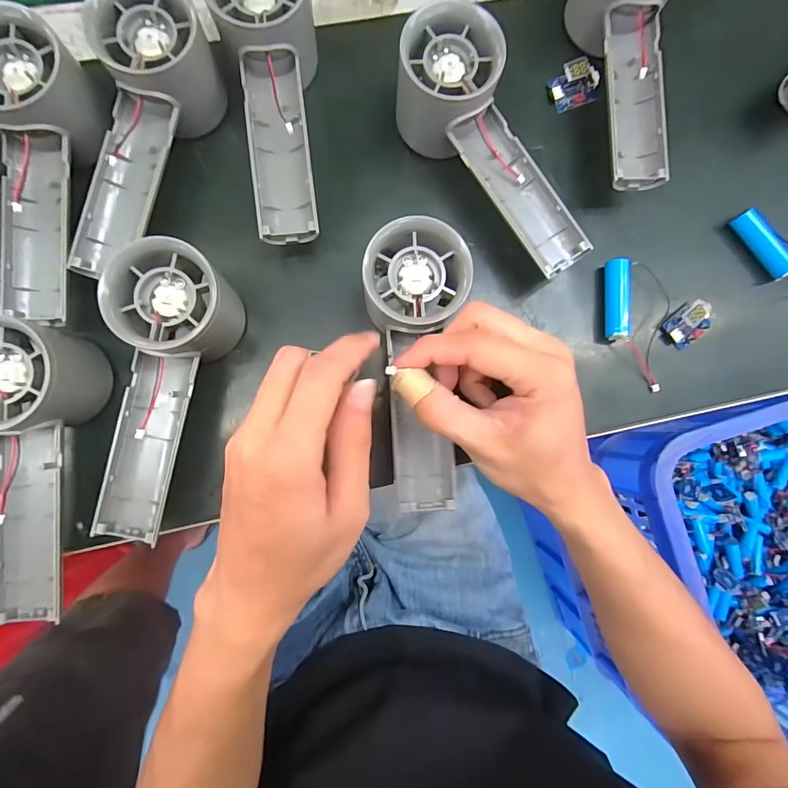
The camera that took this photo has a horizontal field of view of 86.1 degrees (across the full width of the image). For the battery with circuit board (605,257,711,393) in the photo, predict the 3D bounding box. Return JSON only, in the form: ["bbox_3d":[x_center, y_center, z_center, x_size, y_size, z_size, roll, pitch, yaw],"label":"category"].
[{"bbox_3d":[0.162,-0.050,0.275,0.076,0.016,0.058,41,85,0],"label":"battery with circuit board"}]

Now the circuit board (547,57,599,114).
[{"bbox_3d":[0.121,-0.207,0.280,0.031,0.016,0.023,-20,88,-4],"label":"circuit board"}]

